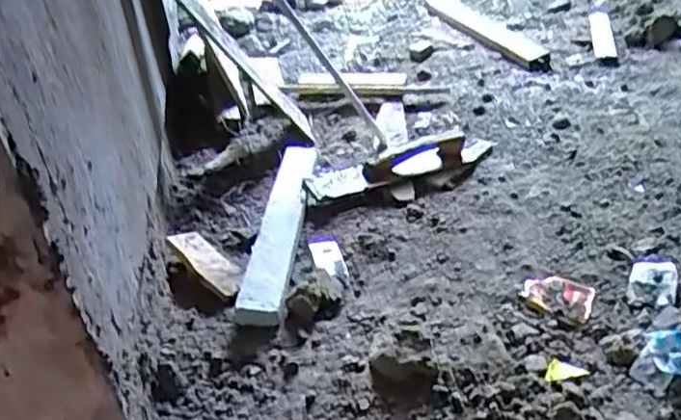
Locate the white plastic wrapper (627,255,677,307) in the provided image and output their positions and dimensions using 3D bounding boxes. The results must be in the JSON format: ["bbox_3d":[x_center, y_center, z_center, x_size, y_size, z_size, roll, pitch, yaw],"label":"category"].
[{"bbox_3d":[0.531,0.115,1.075,0.071,0.009,0.130,7,36,24],"label":"white plastic wrapper"}]

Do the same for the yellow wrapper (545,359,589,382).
[{"bbox_3d":[0.335,0.246,0.943,0.051,0.008,0.048,14,38,30],"label":"yellow wrapper"}]

